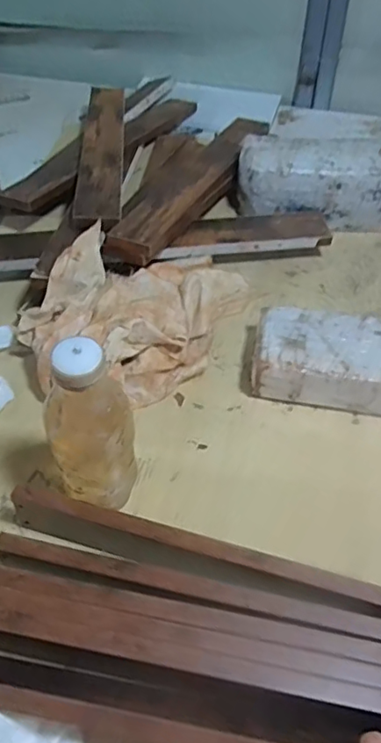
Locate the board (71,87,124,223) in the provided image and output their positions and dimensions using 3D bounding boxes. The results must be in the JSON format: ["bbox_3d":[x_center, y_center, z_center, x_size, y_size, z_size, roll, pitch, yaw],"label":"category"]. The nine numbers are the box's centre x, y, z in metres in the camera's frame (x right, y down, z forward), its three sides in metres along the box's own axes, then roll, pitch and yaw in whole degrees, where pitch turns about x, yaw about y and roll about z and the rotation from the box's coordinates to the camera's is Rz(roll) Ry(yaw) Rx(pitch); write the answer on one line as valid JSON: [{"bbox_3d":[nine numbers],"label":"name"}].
[{"bbox_3d":[-0.134,-0.343,0.891,0.064,0.016,0.469,2,45,-7],"label":"board"}]

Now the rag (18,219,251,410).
[{"bbox_3d":[-0.064,-0.074,0.689,0.194,0.091,0.284,23,53,18],"label":"rag"}]

